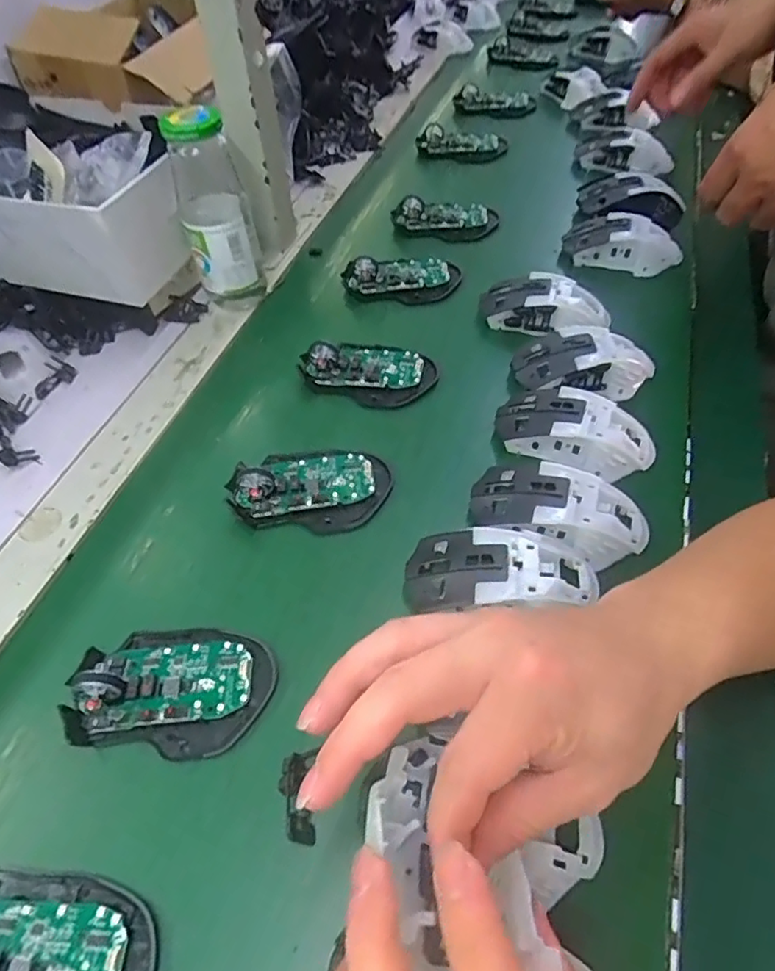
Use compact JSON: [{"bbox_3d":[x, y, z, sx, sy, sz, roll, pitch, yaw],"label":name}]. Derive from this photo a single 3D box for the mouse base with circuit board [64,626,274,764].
[{"bbox_3d":[-0.126,0.113,0.340,0.111,0.028,0.072,4,52,7],"label":"mouse base with circuit board"}]

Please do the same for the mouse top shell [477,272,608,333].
[{"bbox_3d":[0.144,-0.165,0.539,0.117,0.035,0.054,8,53,10],"label":"mouse top shell"}]

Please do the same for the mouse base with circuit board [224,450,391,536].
[{"bbox_3d":[-0.057,-0.004,0.432,0.113,0.026,0.066,1,52,5],"label":"mouse base with circuit board"}]

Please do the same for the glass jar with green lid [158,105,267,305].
[{"bbox_3d":[-0.156,-0.245,0.537,0.059,0.170,0.063,-14,52,-7],"label":"glass jar with green lid"}]

